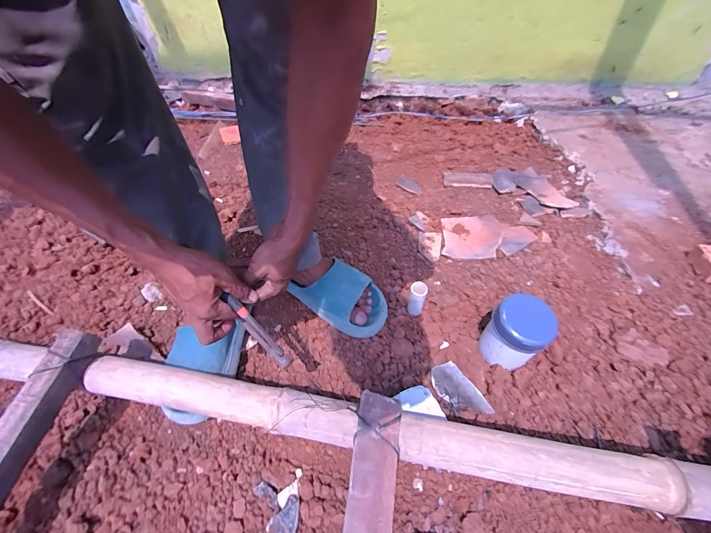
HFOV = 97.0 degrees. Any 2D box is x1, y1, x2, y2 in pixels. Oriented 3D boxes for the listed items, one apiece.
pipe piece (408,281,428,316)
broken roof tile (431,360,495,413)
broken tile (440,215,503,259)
[{"bbox_3d":[0.125,0.068,0.643,0.031,0.075,0.039,13,54,11],"label":"pipe piece"},{"bbox_3d":[0.178,0.216,0.544,0.054,0.011,0.107,-46,74,11],"label":"broken roof tile"},{"bbox_3d":[0.296,-0.082,0.803,0.143,0.017,0.150,5,53,6],"label":"broken tile"}]

